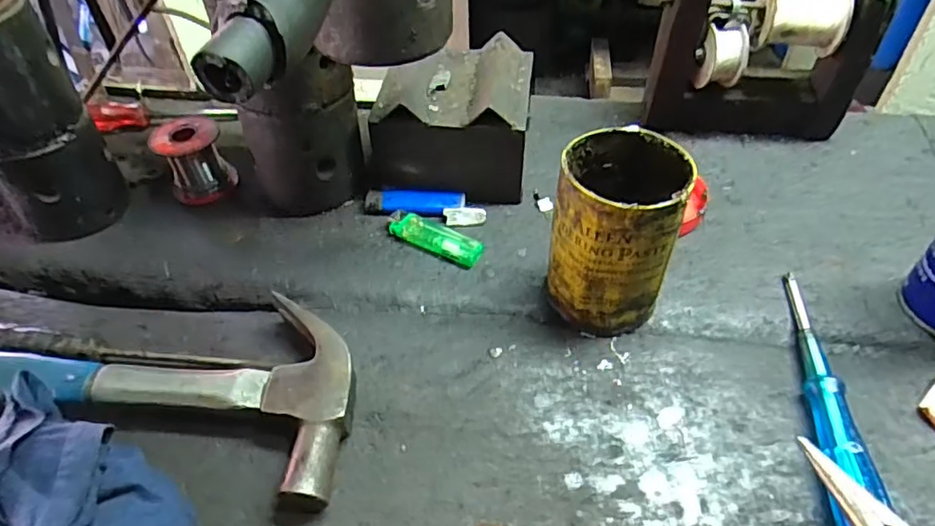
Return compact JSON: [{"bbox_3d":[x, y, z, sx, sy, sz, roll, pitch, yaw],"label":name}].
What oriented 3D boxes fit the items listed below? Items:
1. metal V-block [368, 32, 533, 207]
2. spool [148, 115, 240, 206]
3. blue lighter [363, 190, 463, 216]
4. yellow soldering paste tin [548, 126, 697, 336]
[{"bbox_3d":[-0.009,-0.120,0.495,0.122,0.084,0.122,6,48,8],"label":"metal V-block"},{"bbox_3d":[-0.227,-0.086,0.500,0.051,0.061,0.051,-1,45,1],"label":"spool"},{"bbox_3d":[-0.042,-0.048,0.481,0.079,0.011,0.024,1,43,6],"label":"blue lighter"},{"bbox_3d":[0.094,-0.018,0.383,0.074,0.115,0.079,-1,47,1],"label":"yellow soldering paste tin"}]

